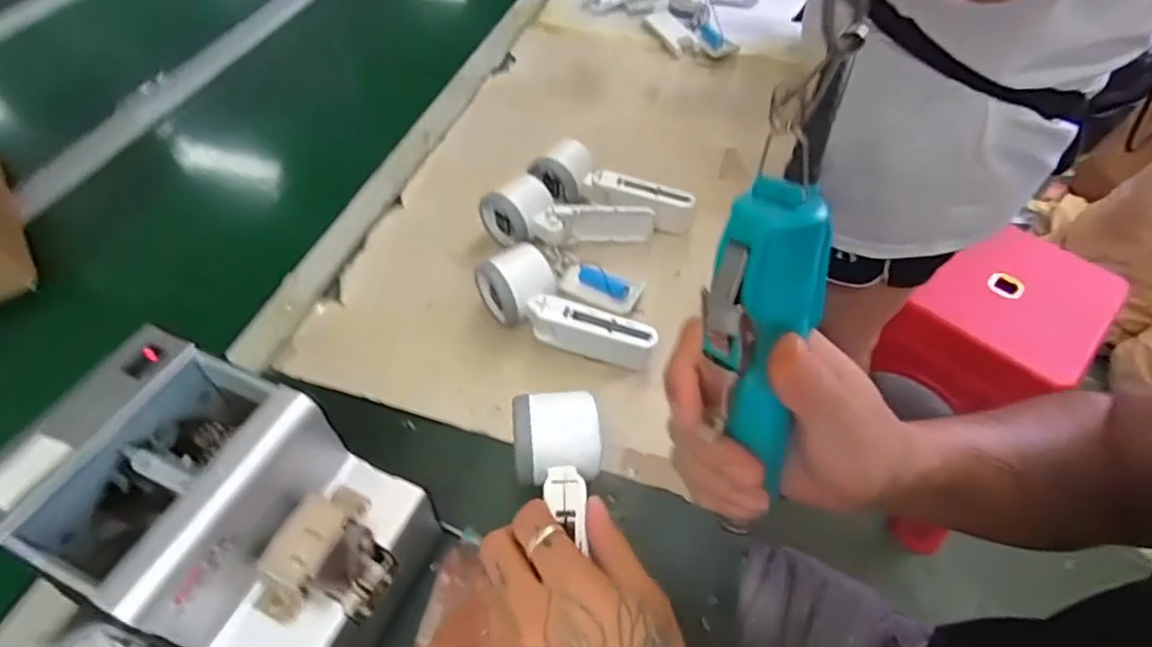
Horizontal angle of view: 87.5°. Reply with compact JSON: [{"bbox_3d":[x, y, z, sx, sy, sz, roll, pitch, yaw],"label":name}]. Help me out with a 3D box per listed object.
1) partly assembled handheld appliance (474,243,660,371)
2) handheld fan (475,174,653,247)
[{"bbox_3d":[-0.013,-0.007,0.509,0.161,0.054,0.057,33,59,23],"label":"partly assembled handheld appliance"},{"bbox_3d":[-0.008,-0.101,0.580,0.162,0.055,0.048,-2,52,-2],"label":"handheld fan"}]

